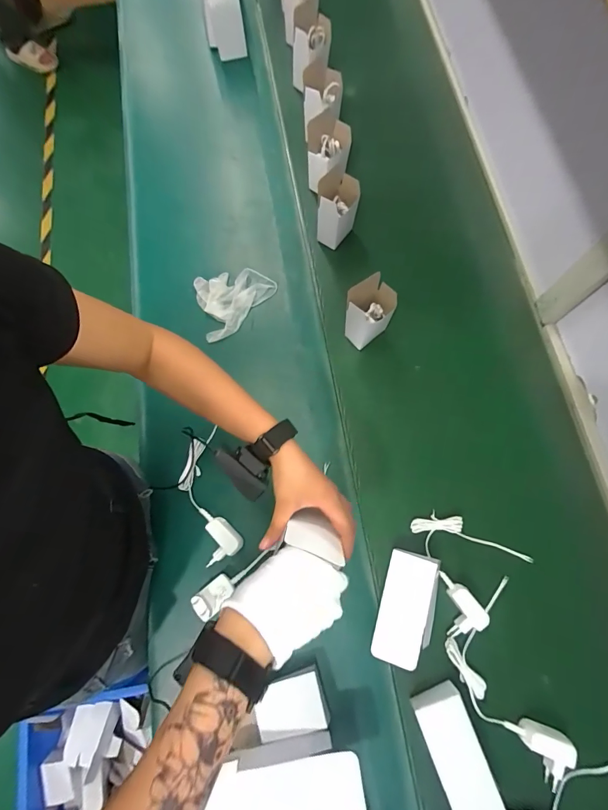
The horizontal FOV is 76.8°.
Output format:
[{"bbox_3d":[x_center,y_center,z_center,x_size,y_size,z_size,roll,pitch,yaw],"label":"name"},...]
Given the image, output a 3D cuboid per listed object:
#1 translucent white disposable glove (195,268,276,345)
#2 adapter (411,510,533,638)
[{"bbox_3d":[-0.125,-0.198,0.723,0.144,0.022,0.131,-19,75,-5],"label":"translucent white disposable glove"},{"bbox_3d":[0.261,0.234,0.574,0.155,0.031,0.162,-14,76,-11],"label":"adapter"}]

